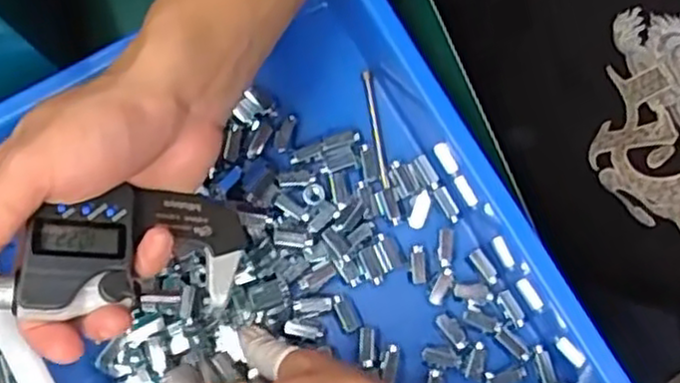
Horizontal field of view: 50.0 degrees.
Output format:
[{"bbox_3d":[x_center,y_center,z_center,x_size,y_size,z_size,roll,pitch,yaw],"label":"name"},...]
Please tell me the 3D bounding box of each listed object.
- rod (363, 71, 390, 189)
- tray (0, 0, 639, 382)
[{"bbox_3d":[0.021,-0.037,0.424,0.005,0.004,0.071,-8,80,-2],"label":"rod"},{"bbox_3d":[-0.005,0.077,0.378,0.265,0.058,0.361,-29,81,-6],"label":"tray"}]

